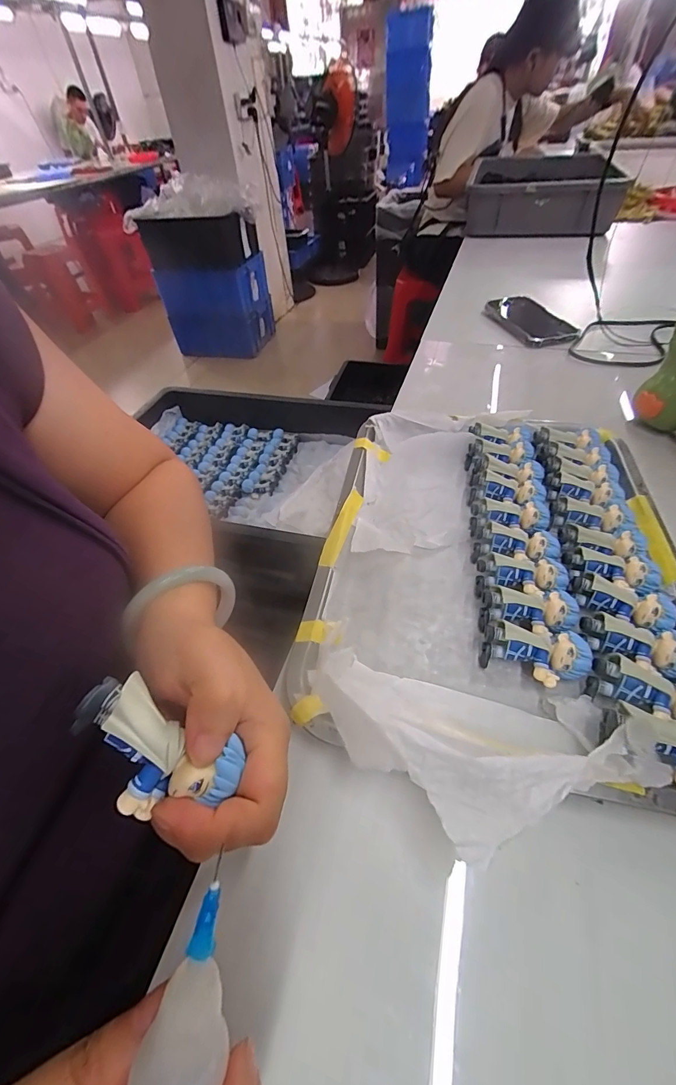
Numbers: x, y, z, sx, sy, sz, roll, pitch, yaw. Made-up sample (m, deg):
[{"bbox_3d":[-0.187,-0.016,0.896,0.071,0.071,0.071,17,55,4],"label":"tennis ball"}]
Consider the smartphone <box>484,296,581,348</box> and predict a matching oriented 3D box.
[{"bbox_3d":[0.307,-0.357,0.628,0.084,0.017,0.169,-16,51,-2],"label":"smartphone"}]

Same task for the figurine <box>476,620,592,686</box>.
[{"bbox_3d":[0.123,0.073,0.248,0.059,0.029,0.030,7,50,11],"label":"figurine"}]

